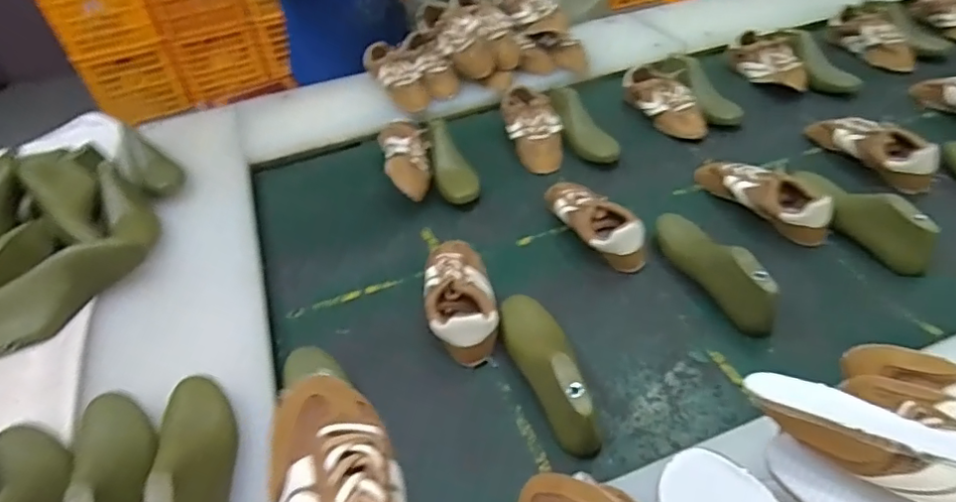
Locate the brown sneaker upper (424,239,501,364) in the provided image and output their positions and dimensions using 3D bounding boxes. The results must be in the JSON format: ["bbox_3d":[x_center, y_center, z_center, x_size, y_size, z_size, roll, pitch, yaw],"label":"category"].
[{"bbox_3d":[-0.028,0.060,0.808,0.093,0.067,0.218,-12,44,-5],"label":"brown sneaker upper"}]

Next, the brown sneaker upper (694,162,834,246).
[{"bbox_3d":[0.460,-0.095,0.919,0.075,0.070,0.233,-26,47,-18],"label":"brown sneaker upper"}]

